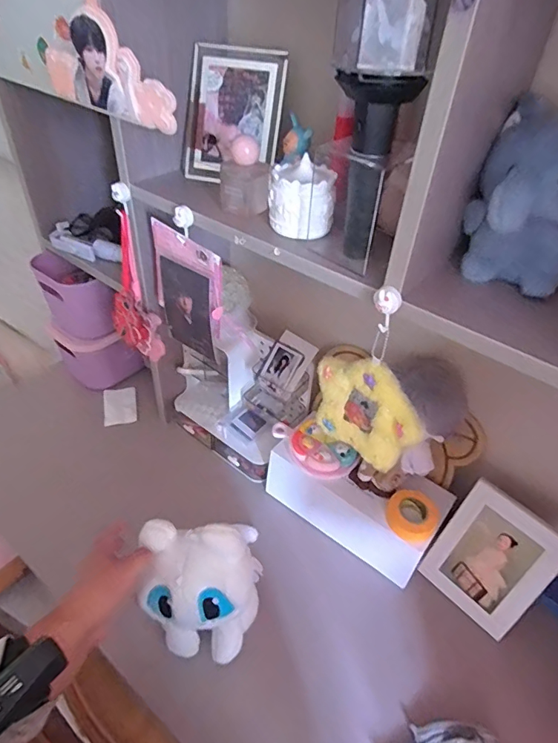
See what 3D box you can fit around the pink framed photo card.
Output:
[{"bbox_3d":[-0.138,-0.111,0.671,0.130,0.192,0.017,36,49,19],"label":"pink framed photo card"}]

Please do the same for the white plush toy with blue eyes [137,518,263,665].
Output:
[{"bbox_3d":[-0.100,0.286,0.591,0.132,0.204,0.089,9,42,6],"label":"white plush toy with blue eyes"}]

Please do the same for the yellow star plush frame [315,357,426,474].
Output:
[{"bbox_3d":[0.098,0.043,0.538,0.028,0.127,0.140,-30,52,-32],"label":"yellow star plush frame"}]

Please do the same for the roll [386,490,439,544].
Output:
[{"bbox_3d":[0.198,0.214,0.689,0.065,0.030,0.072,-28,51,-31],"label":"roll"}]

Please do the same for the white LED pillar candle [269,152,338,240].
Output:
[{"bbox_3d":[0.026,-0.196,0.526,0.075,0.071,0.075,4,42,0],"label":"white LED pillar candle"}]

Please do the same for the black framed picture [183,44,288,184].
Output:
[{"bbox_3d":[-0.060,-0.350,0.639,0.133,0.170,0.026,16,21,11],"label":"black framed picture"}]

